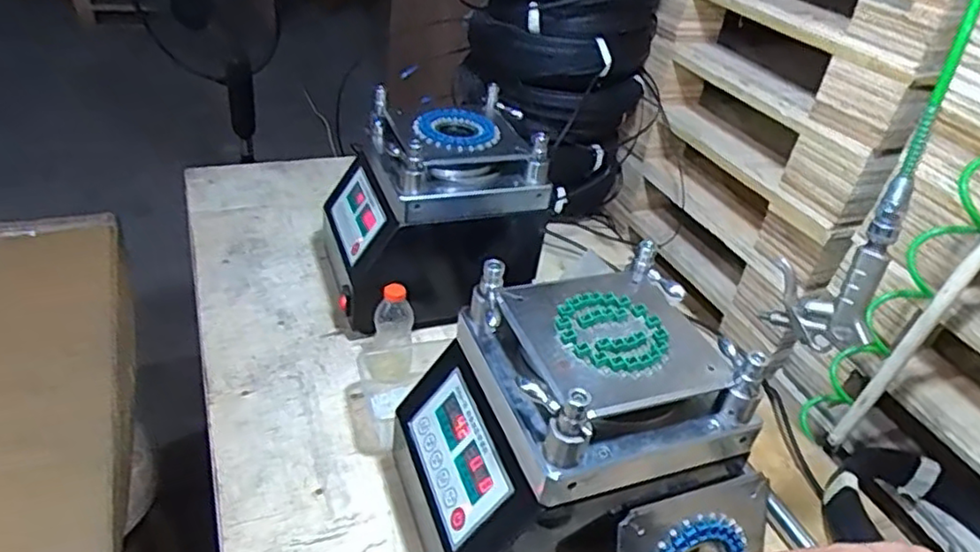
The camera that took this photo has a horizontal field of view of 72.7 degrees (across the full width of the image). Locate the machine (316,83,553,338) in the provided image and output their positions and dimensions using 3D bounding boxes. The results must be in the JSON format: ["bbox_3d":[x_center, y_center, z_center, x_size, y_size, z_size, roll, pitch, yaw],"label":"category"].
[{"bbox_3d":[-0.080,-0.101,1.000,0.310,0.273,0.270,-7,38,-19],"label":"machine"}]

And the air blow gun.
[{"bbox_3d":[0.309,-0.011,0.589,0.027,0.169,0.097,-14,41,-27],"label":"air blow gun"}]

